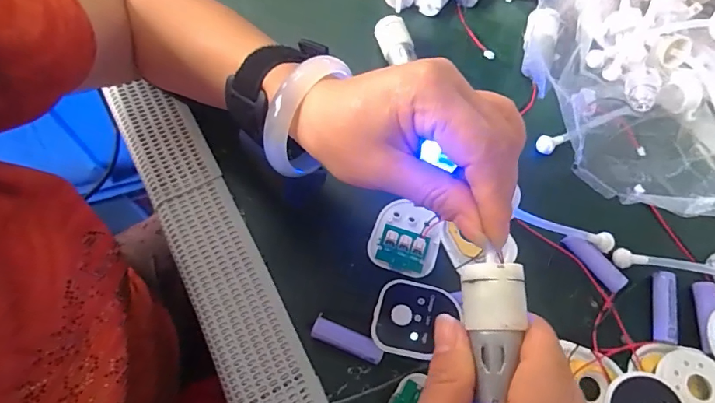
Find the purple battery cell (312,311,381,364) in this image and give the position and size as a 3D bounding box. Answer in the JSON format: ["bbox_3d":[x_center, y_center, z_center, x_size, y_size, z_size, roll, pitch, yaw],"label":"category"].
[{"bbox_3d":[-0.007,0.094,0.310,0.049,0.011,0.016,25,66,8],"label":"purple battery cell"}]

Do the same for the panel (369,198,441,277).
[{"bbox_3d":[0.035,0.026,0.338,0.049,0.011,0.052,17,66,5],"label":"panel"}]

